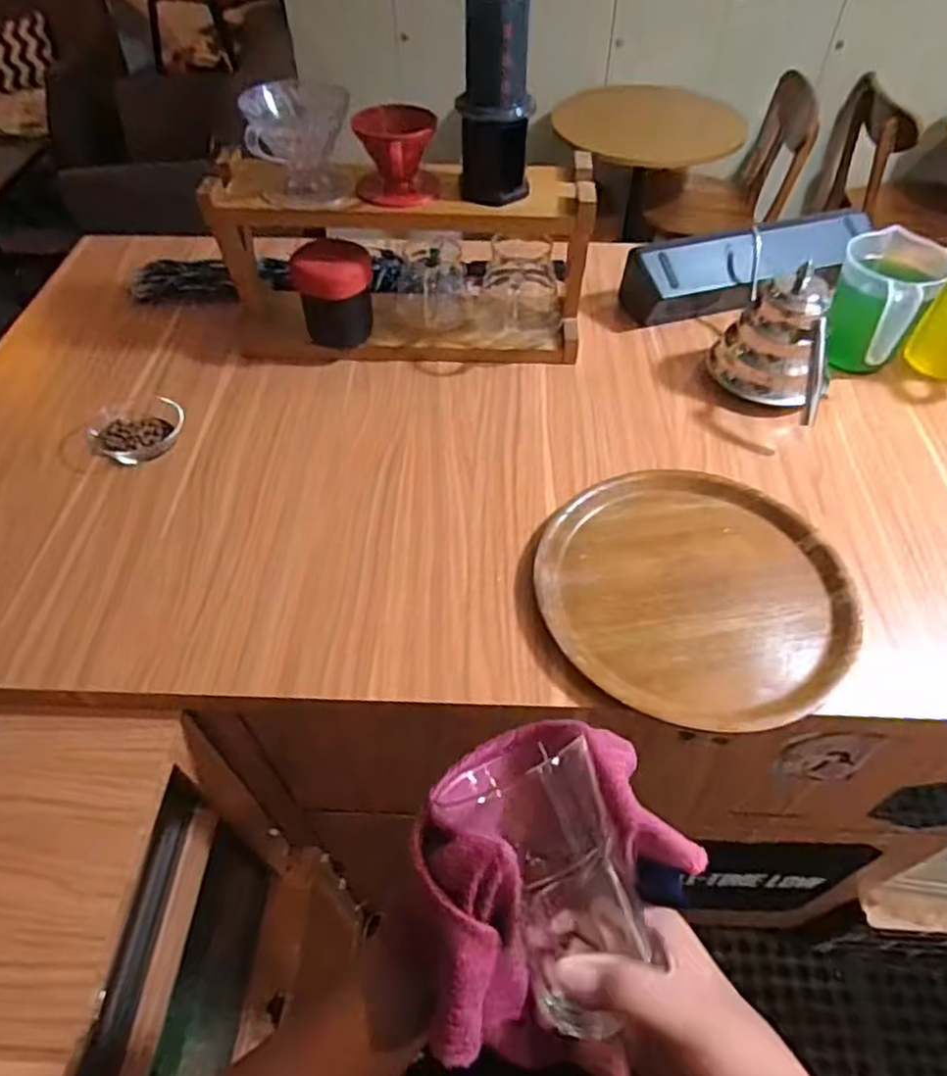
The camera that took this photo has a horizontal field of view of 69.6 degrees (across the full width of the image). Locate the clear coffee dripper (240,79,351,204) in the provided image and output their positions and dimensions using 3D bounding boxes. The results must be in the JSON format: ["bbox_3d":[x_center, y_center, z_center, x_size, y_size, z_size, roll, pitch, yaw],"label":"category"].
[{"bbox_3d":[-0.188,-0.424,0.739,0.103,0.101,0.095,-11,52,-8],"label":"clear coffee dripper"}]

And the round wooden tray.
[{"bbox_3d":[0.209,0.048,0.655,0.274,0.021,0.284,0,52,0],"label":"round wooden tray"}]

